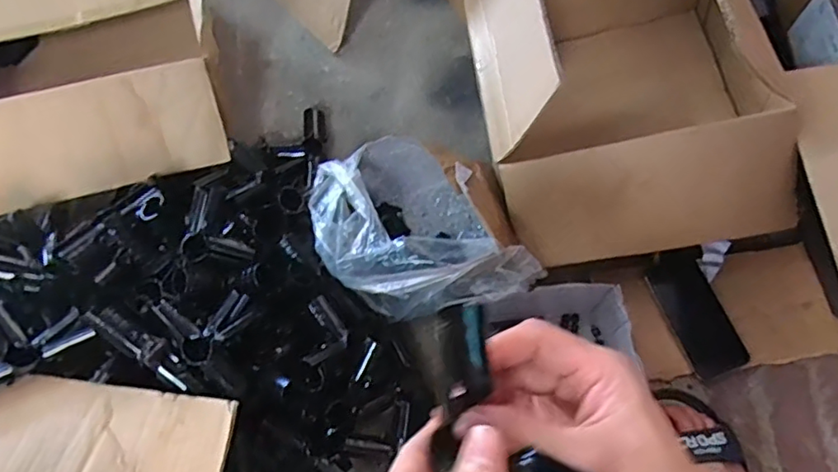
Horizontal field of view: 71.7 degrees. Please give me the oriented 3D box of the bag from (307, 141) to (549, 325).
[{"bbox_3d":[-0.014,0.008,0.677,0.178,0.144,0.252,-36,70,-14],"label":"bag"}]

